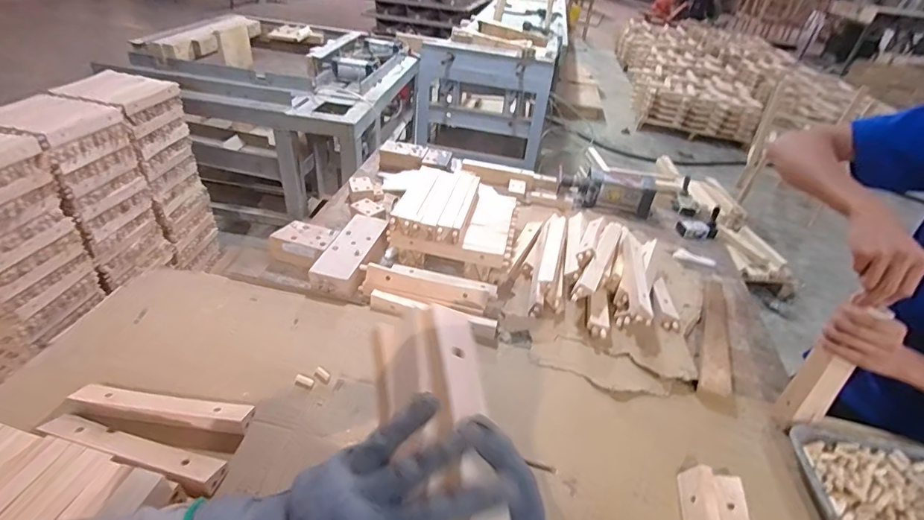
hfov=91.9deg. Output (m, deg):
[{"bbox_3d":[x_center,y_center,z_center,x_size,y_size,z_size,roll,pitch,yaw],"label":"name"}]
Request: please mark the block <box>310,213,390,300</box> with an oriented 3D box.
[{"bbox_3d":[-0.235,-0.014,0.976,0.096,0.050,0.229,13,38,7],"label":"block"}]

